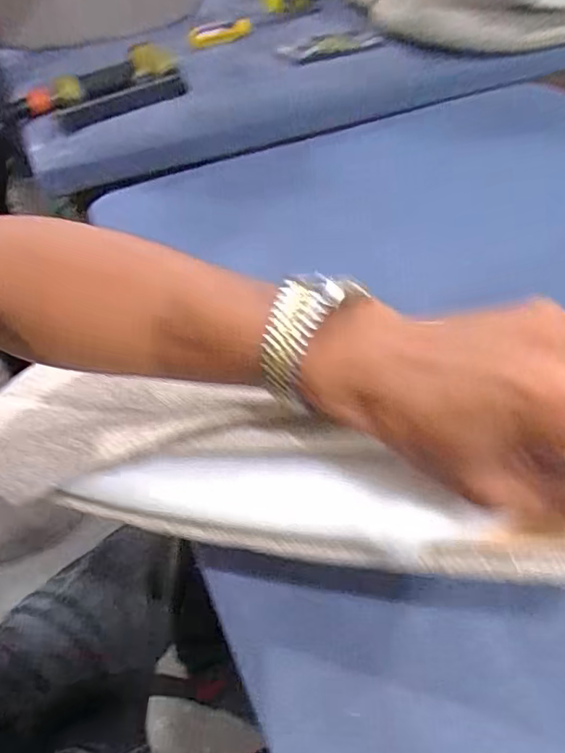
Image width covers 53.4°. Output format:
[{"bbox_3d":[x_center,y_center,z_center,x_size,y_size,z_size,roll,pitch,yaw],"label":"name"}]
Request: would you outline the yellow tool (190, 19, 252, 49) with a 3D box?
[{"bbox_3d":[-0.115,-0.599,0.979,0.116,0.035,0.044,7,47,30],"label":"yellow tool"}]

